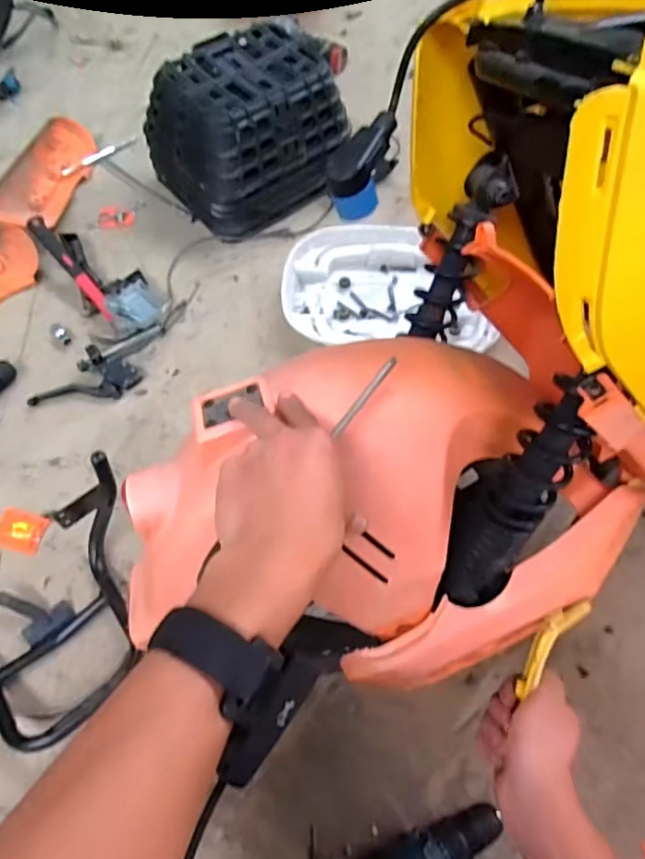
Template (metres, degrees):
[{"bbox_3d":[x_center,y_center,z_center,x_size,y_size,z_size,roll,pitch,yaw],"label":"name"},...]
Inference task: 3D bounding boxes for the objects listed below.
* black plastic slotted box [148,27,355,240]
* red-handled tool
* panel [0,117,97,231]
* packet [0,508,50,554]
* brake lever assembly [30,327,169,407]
[{"bbox_3d":[-0.134,-0.532,1.039,0.290,0.212,0.240,-35,65,-18],"label":"black plastic slotted box"},{"bbox_3d":[-0.417,-0.269,0.964,0.028,0.034,0.233,-38,83,-19],"label":"red-handled tool"},{"bbox_3d":[-0.522,-0.486,1.096,0.111,0.041,0.343,24,55,-20],"label":"panel"},{"bbox_3d":[-0.415,0.138,0.783,0.074,0.007,0.056,10,61,7],"label":"packet"},{"bbox_3d":[-0.338,-0.091,0.890,0.224,0.038,0.083,-39,66,-19],"label":"brake lever assembly"}]

